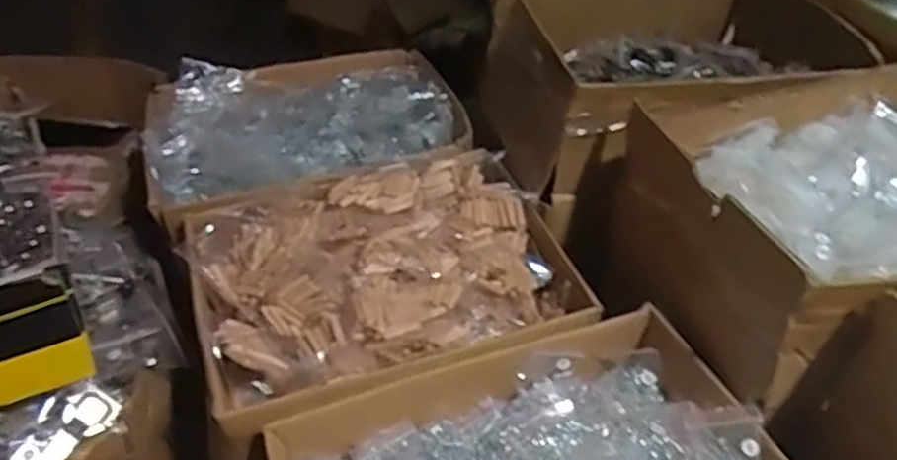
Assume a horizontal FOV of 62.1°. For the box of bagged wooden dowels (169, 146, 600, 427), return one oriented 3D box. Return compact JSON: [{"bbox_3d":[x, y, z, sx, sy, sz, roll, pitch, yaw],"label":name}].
[{"bbox_3d":[-0.058,0.037,0.641,0.309,0.070,0.240,-14,42,-15],"label":"box of bagged wooden dowels"}]

